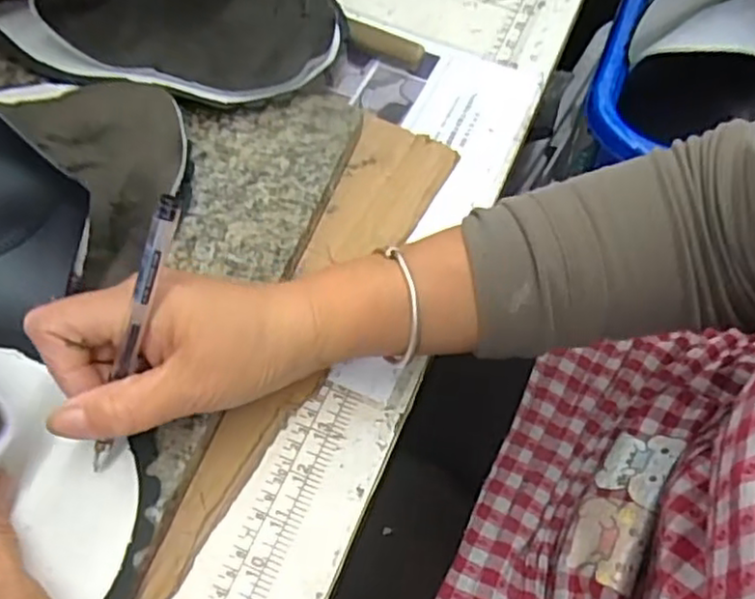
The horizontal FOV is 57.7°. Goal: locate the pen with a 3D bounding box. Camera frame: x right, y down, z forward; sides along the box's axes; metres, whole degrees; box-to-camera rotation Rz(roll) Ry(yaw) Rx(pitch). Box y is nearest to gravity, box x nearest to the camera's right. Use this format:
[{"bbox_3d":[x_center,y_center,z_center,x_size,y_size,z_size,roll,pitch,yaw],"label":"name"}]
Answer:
[{"bbox_3d":[-0.104,0.019,0.289,0.008,0.138,0.008,31,26,15],"label":"pen"}]

